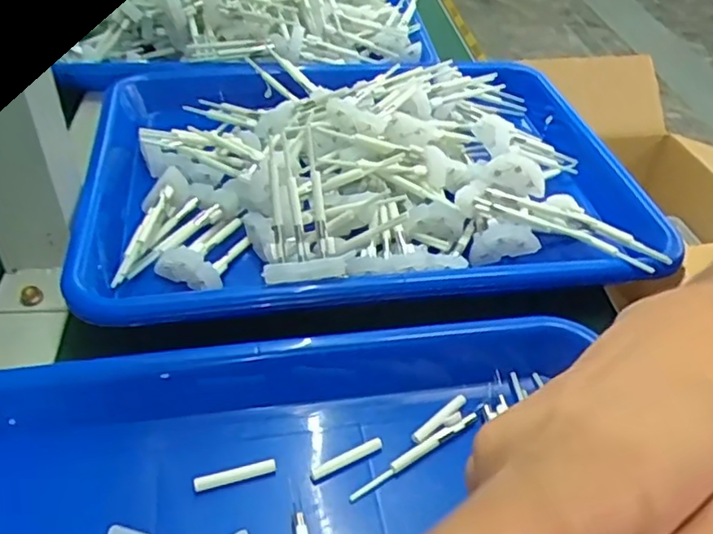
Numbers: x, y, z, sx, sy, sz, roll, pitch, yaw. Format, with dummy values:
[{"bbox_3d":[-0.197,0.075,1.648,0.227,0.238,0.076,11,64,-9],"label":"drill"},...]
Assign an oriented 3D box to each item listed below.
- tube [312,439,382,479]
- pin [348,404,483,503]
[{"bbox_3d":[-0.004,0.082,0.274,0.034,0.004,0.005,-18,47,-23],"label":"tube"},{"bbox_3d":[0.028,0.080,0.277,0.075,0.004,0.005,-23,49,-27],"label":"pin"}]

